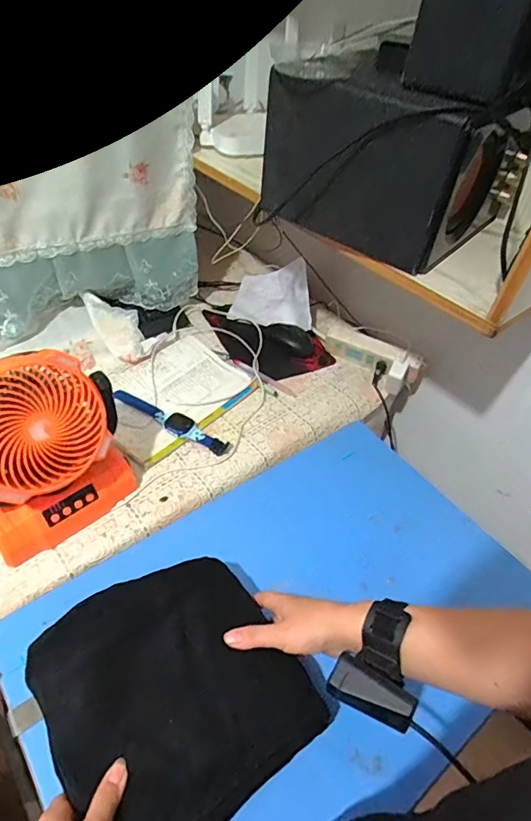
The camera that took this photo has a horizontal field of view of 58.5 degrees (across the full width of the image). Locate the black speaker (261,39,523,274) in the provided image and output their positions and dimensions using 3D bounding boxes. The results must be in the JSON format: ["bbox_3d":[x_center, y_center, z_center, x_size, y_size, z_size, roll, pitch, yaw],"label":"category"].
[{"bbox_3d":[0.167,-0.333,0.618,0.252,0.165,0.236,32,50,22],"label":"black speaker"}]

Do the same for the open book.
[{"bbox_3d":[-0.163,-0.034,0.834,0.190,0.024,0.276,36,52,25],"label":"open book"}]

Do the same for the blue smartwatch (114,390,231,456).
[{"bbox_3d":[-0.158,0.018,0.783,0.214,0.022,0.041,25,48,16],"label":"blue smartwatch"}]

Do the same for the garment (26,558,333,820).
[{"bbox_3d":[-0.083,0.252,0.439,0.207,0.045,0.219,-29,56,-30],"label":"garment"}]

